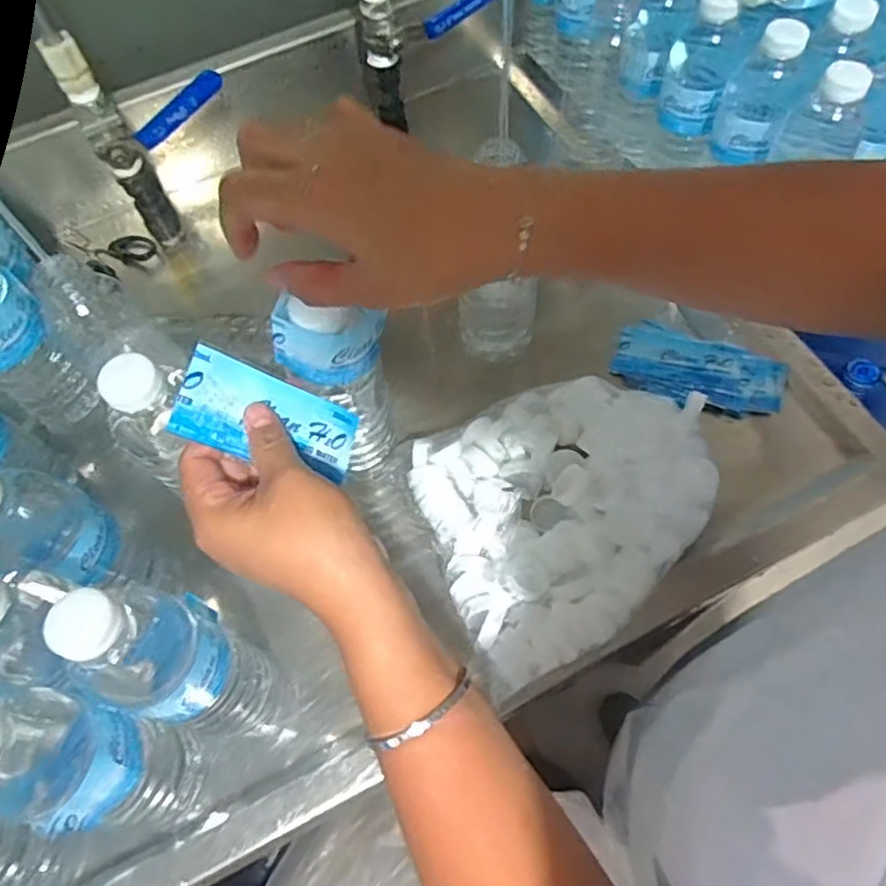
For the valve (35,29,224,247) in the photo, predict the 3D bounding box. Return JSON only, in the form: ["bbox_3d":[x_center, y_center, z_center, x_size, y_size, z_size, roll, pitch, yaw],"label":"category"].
[{"bbox_3d":[-0.232,-0.250,0.576,0.106,0.197,0.059,-28,64,-10],"label":"valve"}]

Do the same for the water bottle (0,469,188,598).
[{"bbox_3d":[-0.226,0.063,0.418,0.050,0.186,0.052,-2,62,3],"label":"water bottle"}]

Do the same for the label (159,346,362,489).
[{"bbox_3d":[-0.089,-0.012,0.349,0.094,0.008,0.044,24,79,-31],"label":"label"}]

